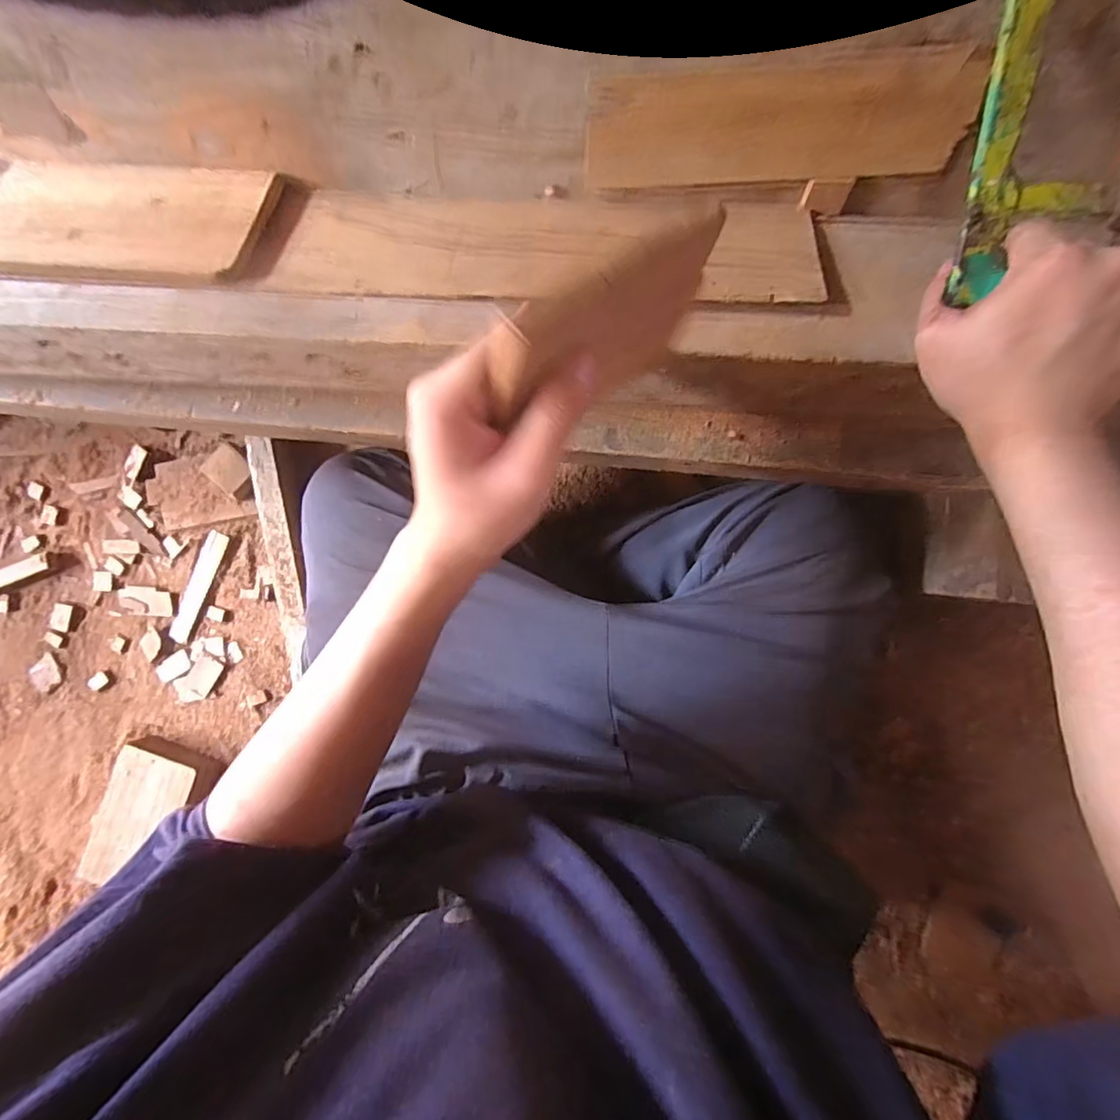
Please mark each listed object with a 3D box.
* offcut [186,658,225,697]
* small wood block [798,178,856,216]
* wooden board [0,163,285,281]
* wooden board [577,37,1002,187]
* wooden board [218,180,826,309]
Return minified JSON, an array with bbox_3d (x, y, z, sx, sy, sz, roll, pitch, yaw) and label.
[{"bbox_3d":[-0.493,0.159,0.729,0.038,0.006,0.052,32,90,3],"label":"offcut"},{"bbox_3d":[0.191,-0.262,0.379,0.031,0.006,0.021,8,129,6],"label":"small wood block"},{"bbox_3d":[-0.317,-0.245,0.380,0.209,0.008,0.106,5,73,2],"label":"wooden board"},{"bbox_3d":[0.146,-0.297,0.359,0.249,0.063,0.010,1,46,6],"label":"wooden board"},{"bbox_3d":[-0.019,-0.226,0.377,0.390,0.017,0.106,4,67,4],"label":"wooden board"}]

